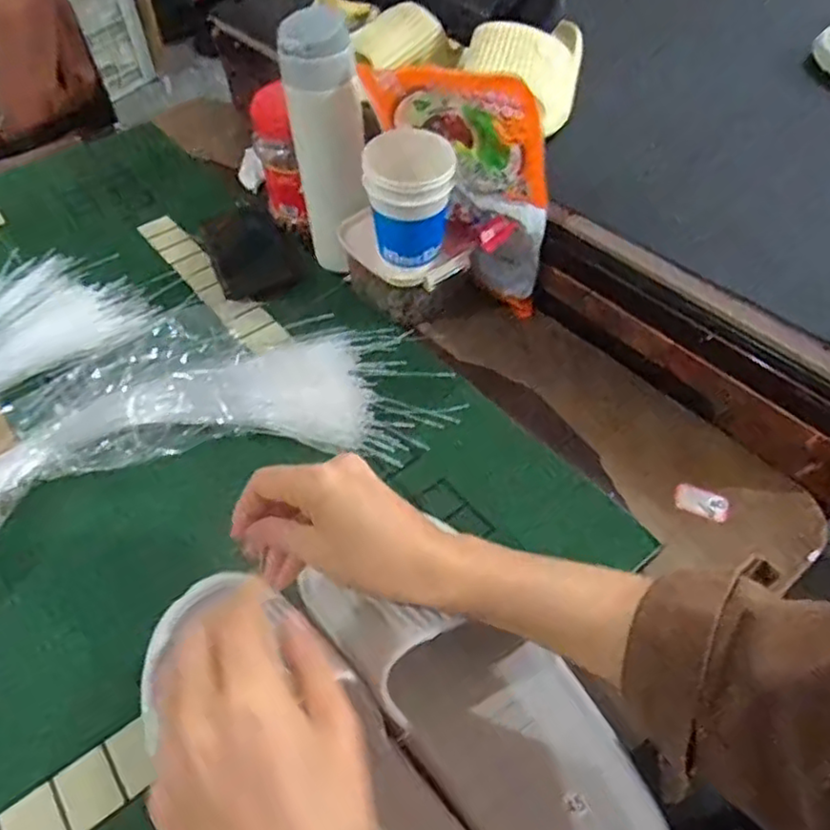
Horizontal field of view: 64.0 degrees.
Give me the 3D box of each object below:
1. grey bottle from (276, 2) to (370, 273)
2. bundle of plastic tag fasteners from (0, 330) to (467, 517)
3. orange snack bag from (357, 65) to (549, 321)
[{"bbox_3d":[-0.072,-0.233,0.601,0.063,0.219,0.052,-22,52,-14],"label":"grey bottle"},{"bbox_3d":[-0.192,0.016,0.502,0.432,0.056,0.158,-21,52,-14],"label":"bundle of plastic tag fasteners"},{"bbox_3d":[0.035,-0.199,0.578,0.170,0.206,0.049,34,60,28],"label":"orange snack bag"}]

